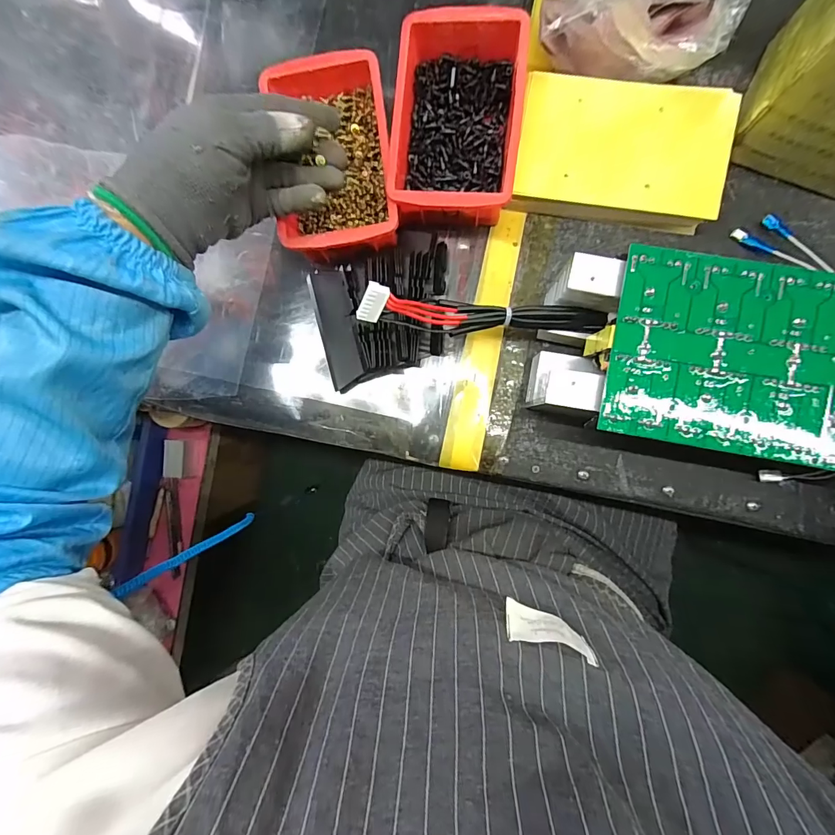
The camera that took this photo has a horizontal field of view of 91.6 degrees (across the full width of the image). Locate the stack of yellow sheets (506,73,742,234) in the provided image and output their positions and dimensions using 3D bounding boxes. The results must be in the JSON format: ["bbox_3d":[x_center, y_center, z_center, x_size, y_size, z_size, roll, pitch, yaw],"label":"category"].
[{"bbox_3d":[0.164,-0.215,0.333,0.156,0.030,0.100,9,91,6],"label":"stack of yellow sheets"}]

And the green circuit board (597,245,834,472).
[{"bbox_3d":[0.235,-0.036,0.258,0.213,0.007,0.124,10,91,6],"label":"green circuit board"}]

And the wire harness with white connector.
[{"bbox_3d":[0.049,-0.076,0.301,0.181,0.036,0.025,-2,90,-16],"label":"wire harness with white connector"}]

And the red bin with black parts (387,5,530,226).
[{"bbox_3d":[0.033,-0.238,0.333,0.099,0.055,0.153,5,90,6],"label":"red bin with black parts"}]

